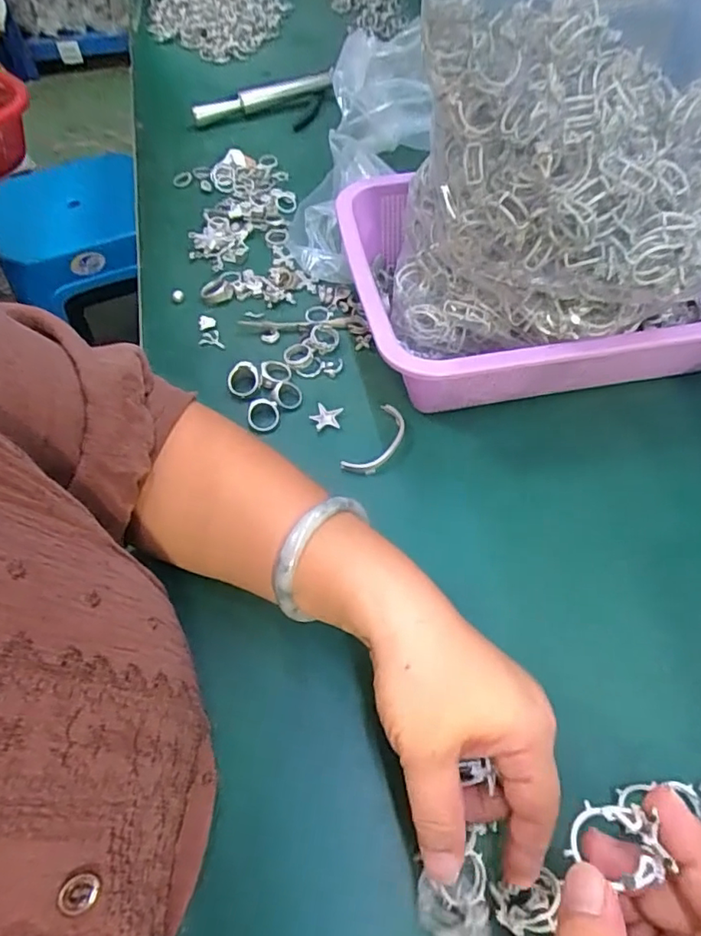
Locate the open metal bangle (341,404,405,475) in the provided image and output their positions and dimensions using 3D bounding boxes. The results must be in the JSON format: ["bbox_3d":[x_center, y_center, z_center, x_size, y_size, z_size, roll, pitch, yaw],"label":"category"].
[{"bbox_3d":[0.021,-0.020,0.412,0.027,0.010,0.065,25,62,20],"label":"open metal bangle"}]

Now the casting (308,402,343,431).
[{"bbox_3d":[-0.018,-0.038,0.428,0.023,0.005,0.022,16,59,15],"label":"casting"}]

